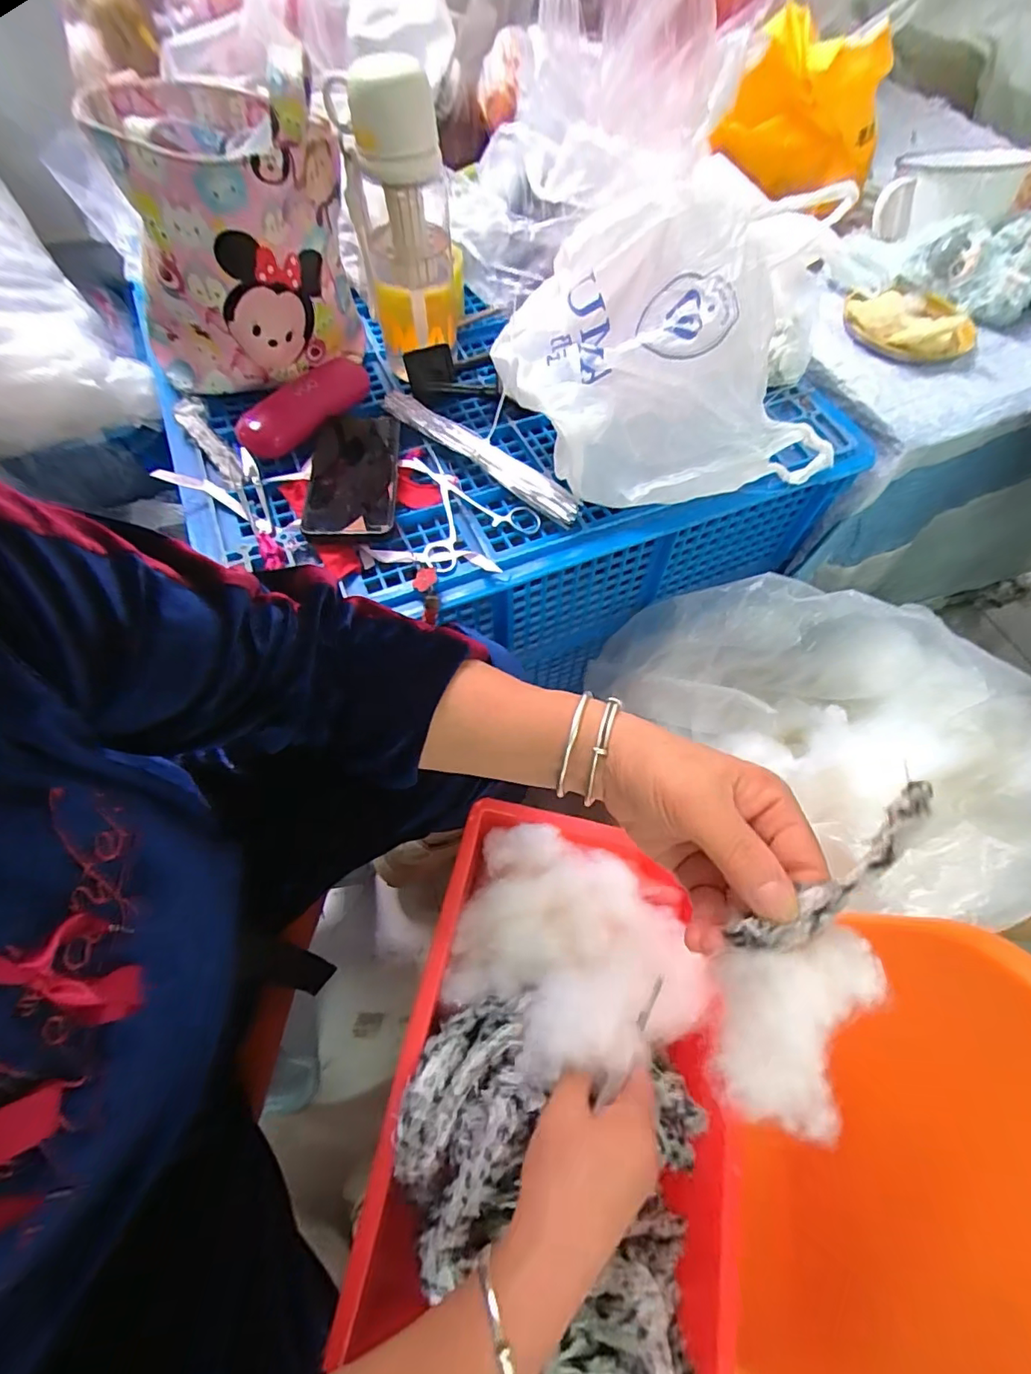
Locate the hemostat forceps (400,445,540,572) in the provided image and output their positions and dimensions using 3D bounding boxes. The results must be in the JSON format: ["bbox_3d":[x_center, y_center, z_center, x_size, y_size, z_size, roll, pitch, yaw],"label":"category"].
[{"bbox_3d":[-0.058,-0.181,0.522,0.112,0.016,0.139,-28,67,-14],"label":"hemostat forceps"}]

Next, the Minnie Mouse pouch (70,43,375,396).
[{"bbox_3d":[-0.273,-0.425,0.511,0.211,0.201,0.188,-28,67,-14],"label":"Minnie Mouse pouch"}]

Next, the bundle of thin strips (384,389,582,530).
[{"bbox_3d":[-0.036,-0.234,0.526,0.252,0.024,0.029,38,69,17],"label":"bundle of thin strips"}]

